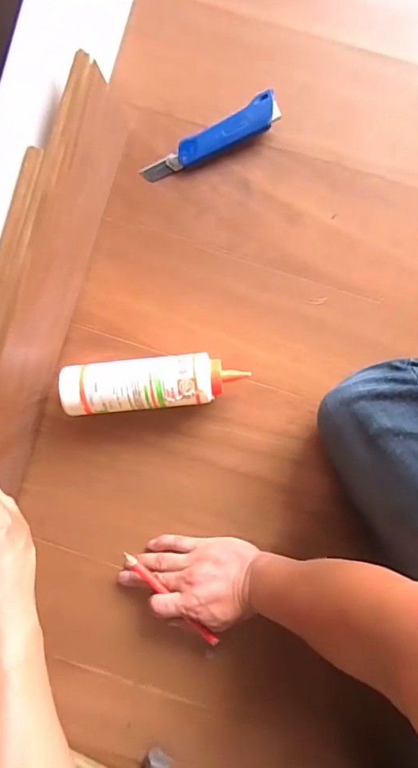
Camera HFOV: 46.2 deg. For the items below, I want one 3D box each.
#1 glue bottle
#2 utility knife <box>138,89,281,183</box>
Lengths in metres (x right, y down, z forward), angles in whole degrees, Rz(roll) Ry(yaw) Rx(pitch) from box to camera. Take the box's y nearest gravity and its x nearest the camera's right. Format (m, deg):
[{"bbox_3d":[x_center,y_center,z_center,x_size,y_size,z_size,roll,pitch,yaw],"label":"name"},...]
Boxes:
[{"bbox_3d":[-0.064,-0.001,0.574,0.211,0.058,0.060,-6,92,3],"label":"glue bottle"},{"bbox_3d":[0.001,-0.290,0.581,0.174,0.021,0.032,-24,91,2],"label":"utility knife"}]

